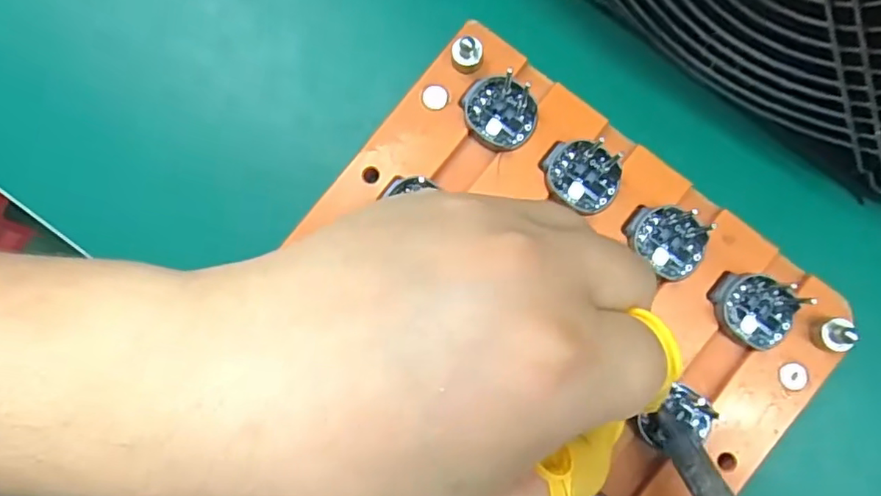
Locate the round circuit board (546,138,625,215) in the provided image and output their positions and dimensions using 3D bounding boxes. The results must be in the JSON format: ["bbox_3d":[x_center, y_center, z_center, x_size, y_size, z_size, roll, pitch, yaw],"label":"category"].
[{"bbox_3d":[0.057,-0.028,0.217,0.028,0.005,0.027,0,83,2],"label":"round circuit board"}]

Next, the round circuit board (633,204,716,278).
[{"bbox_3d":[0.088,-0.002,0.213,0.026,0.004,0.026,0,83,2],"label":"round circuit board"}]

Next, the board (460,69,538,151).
[{"bbox_3d":[0.024,-0.053,0.222,0.027,0.006,0.028,0,83,2],"label":"board"}]

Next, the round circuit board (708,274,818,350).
[{"bbox_3d":[0.118,0.024,0.210,0.031,0.008,0.025,16,84,4],"label":"round circuit board"}]

